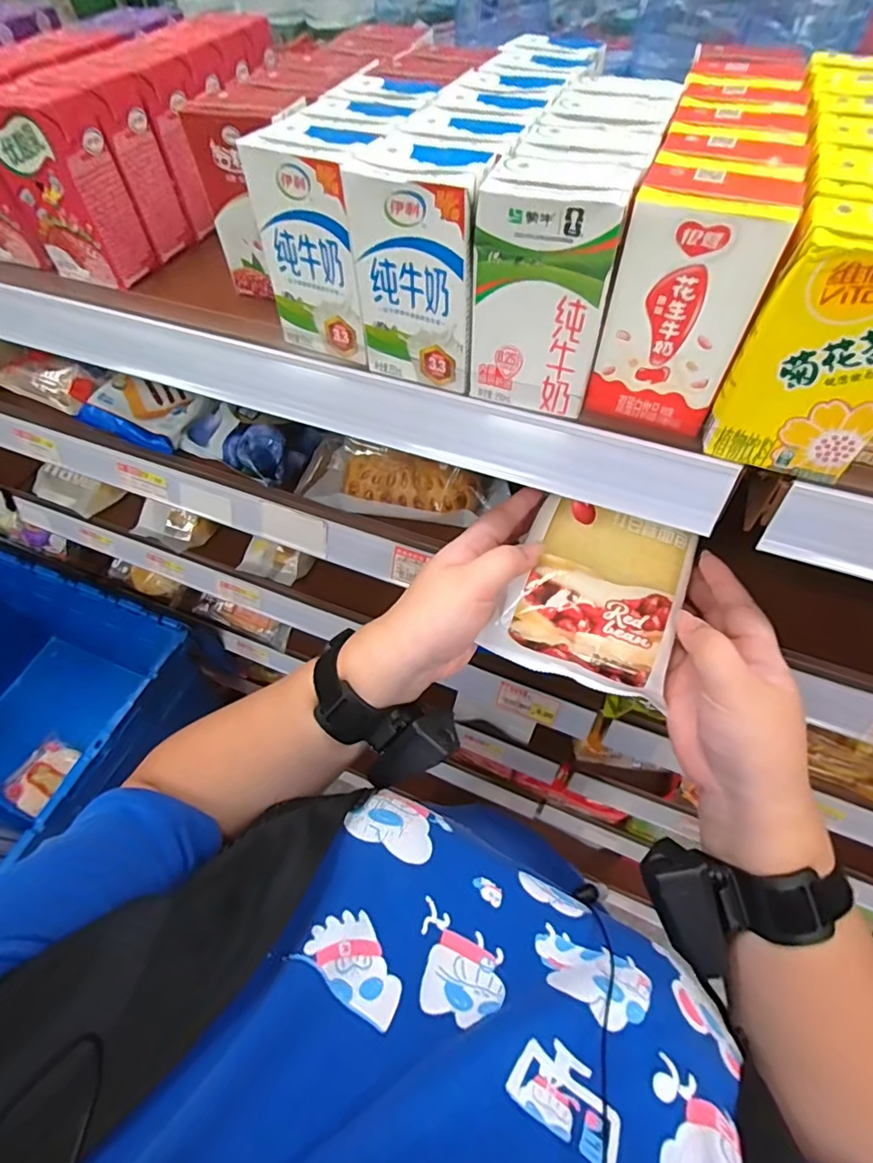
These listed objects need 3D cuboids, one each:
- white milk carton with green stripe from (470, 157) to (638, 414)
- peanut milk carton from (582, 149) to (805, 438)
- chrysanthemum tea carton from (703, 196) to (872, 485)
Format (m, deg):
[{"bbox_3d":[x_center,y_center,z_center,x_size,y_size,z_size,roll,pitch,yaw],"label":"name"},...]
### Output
[{"bbox_3d":[0.055,-0.147,0.274,0.065,0.105,0.039,18,59,13],"label":"white milk carton with green stripe"},{"bbox_3d":[0.123,-0.139,0.267,0.063,0.105,0.049,21,60,14],"label":"peanut milk carton"},{"bbox_3d":[0.178,-0.106,0.244,0.068,0.104,0.045,18,59,13],"label":"chrysanthemum tea carton"}]

